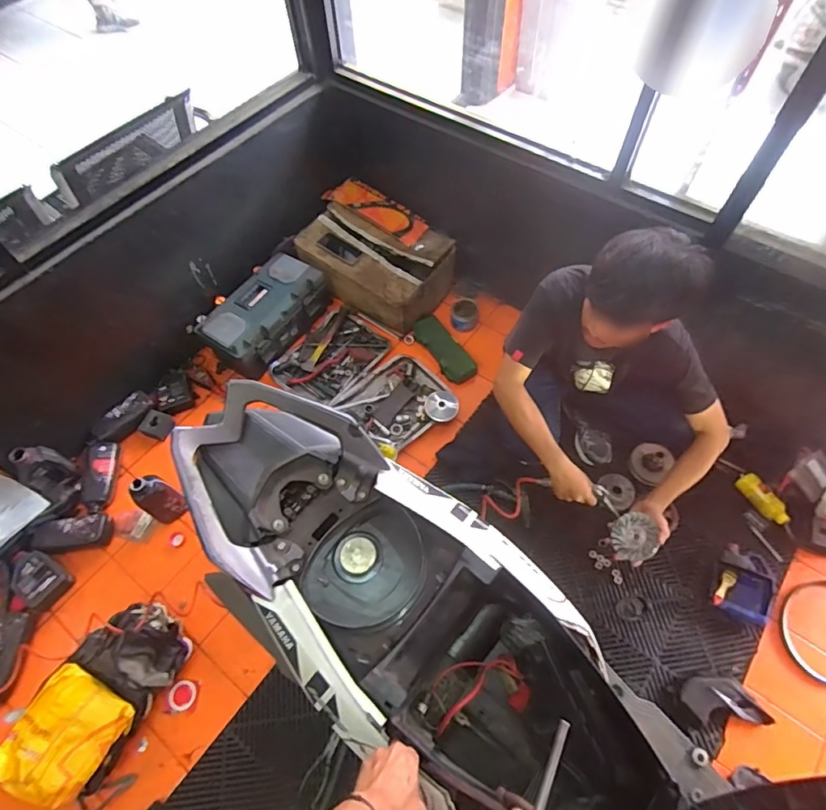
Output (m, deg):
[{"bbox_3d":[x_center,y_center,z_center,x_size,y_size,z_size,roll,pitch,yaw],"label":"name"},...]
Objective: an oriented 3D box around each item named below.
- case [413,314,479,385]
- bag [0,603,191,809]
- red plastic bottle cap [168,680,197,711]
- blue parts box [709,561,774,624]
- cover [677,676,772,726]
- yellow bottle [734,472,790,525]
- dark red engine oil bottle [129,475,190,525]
[{"bbox_3d":[0.109,-0.203,1.816,0.108,0.052,0.287,-31,64,-15],"label":"case"},{"bbox_3d":[-0.766,0.724,1.239,0.236,0.133,0.436,29,65,17],"label":"bag"},{"bbox_3d":[-0.608,0.770,1.324,0.072,0.033,0.073,-1,60,1],"label":"red plastic bottle cap"},{"bbox_3d":[0.888,0.500,1.354,0.136,0.049,0.166,28,65,17],"label":"blue parts box"},{"bbox_3d":[0.769,0.729,1.225,0.193,0.059,0.098,4,59,19],"label":"cover"},{"bbox_3d":[1.039,0.275,1.478,0.054,0.059,0.167,-24,62,-12],"label":"yellow bottle"},{"bbox_3d":[-0.740,0.275,1.468,0.064,0.224,0.103,32,66,19],"label":"dark red engine oil bottle"}]

